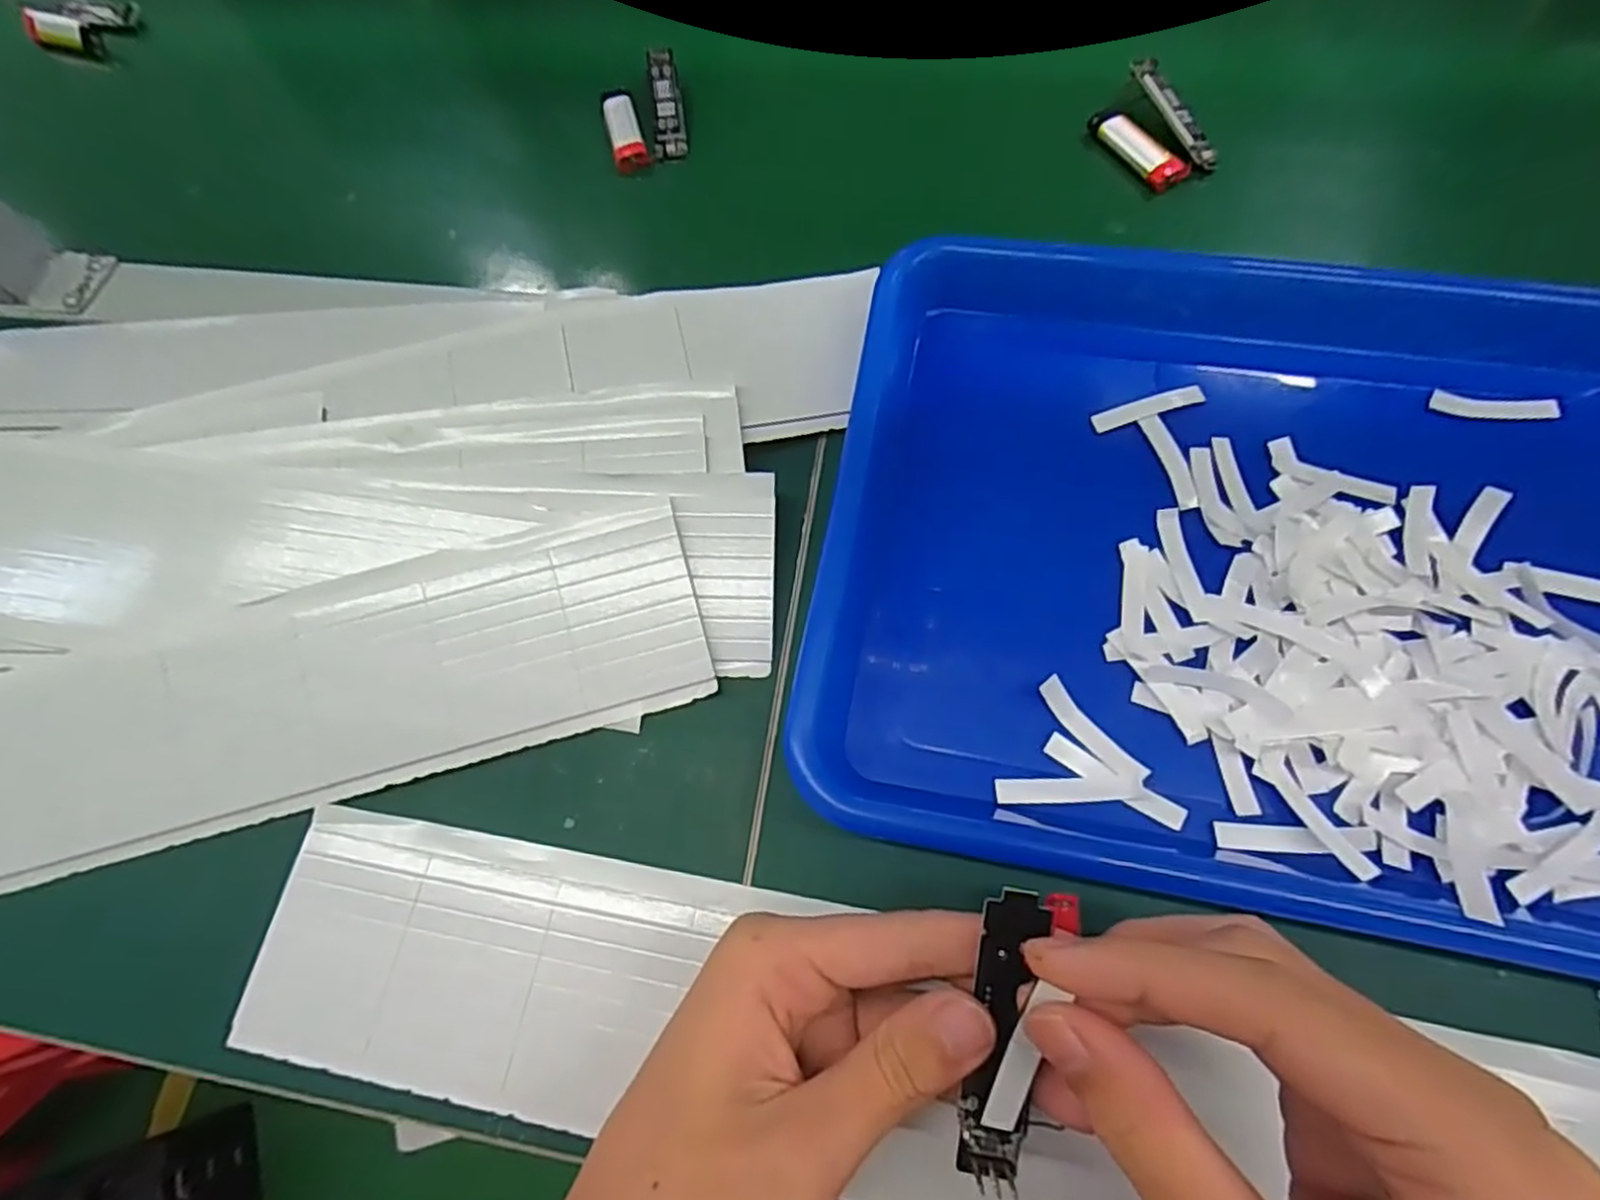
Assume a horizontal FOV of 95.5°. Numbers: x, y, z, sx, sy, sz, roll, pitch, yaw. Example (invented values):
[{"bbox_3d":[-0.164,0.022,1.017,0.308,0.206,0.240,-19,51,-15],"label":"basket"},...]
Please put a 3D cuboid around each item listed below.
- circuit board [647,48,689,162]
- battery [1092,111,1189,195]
[{"bbox_3d":[-0.073,-0.272,0.398,0.017,0.015,0.062,-8,76,-3],"label":"circuit board"},{"bbox_3d":[0.169,-0.227,0.364,0.019,0.011,0.057,-33,71,-8],"label":"battery"}]

